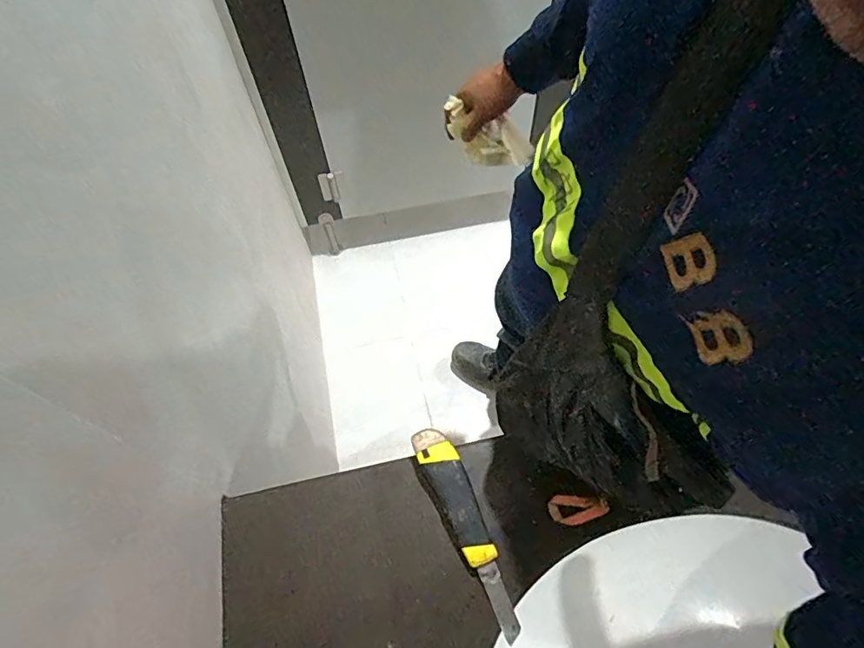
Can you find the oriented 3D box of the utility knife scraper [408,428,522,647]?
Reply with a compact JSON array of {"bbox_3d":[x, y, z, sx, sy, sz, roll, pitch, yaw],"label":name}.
[{"bbox_3d":[0.038,0.201,0.508,0.038,0.027,0.205,-25,62,-12],"label":"utility knife scraper"}]

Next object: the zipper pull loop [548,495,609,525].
[{"bbox_3d":[0.149,0.189,0.511,0.060,0.008,0.026,-13,56,28],"label":"zipper pull loop"}]

